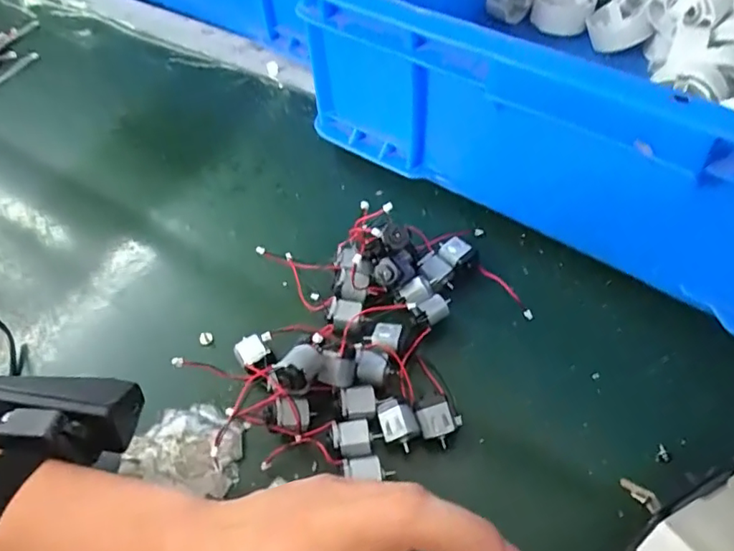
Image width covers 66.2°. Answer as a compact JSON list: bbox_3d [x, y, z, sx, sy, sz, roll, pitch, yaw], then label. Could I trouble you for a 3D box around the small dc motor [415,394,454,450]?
[{"bbox_3d":[0.037,0.079,0.303,0.018,0.019,0.024,-14,52,-9],"label":"small dc motor"}]

